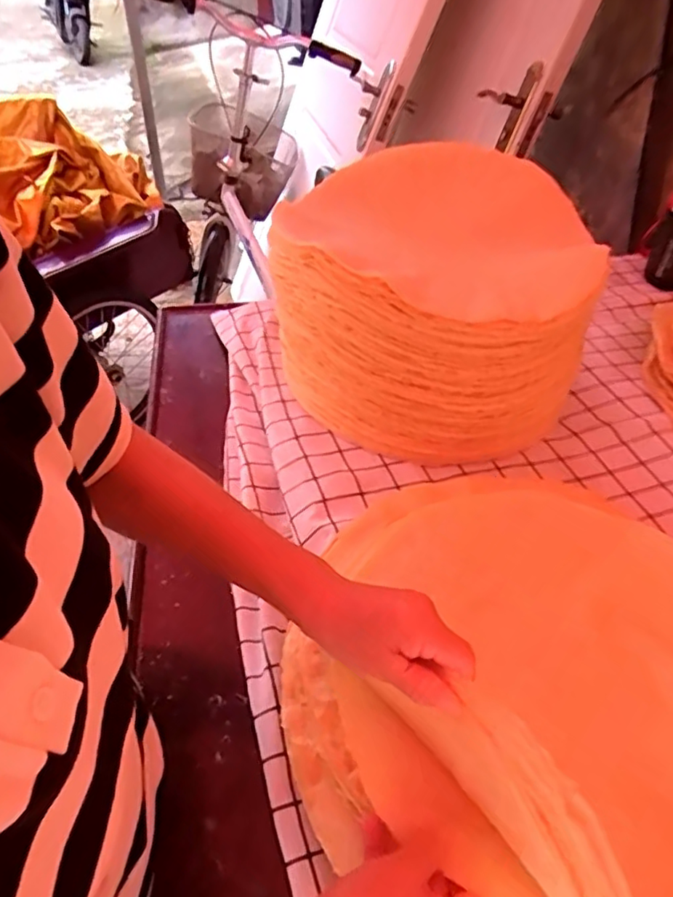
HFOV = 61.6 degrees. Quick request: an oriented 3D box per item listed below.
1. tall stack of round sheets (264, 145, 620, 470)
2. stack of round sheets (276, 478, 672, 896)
[{"bbox_3d":[0.112,-0.177,0.675,0.345,0.219,0.336,18,46,13],"label":"tall stack of round sheets"},{"bbox_3d":[0.156,0.158,0.426,0.374,0.099,0.380,1,42,2],"label":"stack of round sheets"}]

